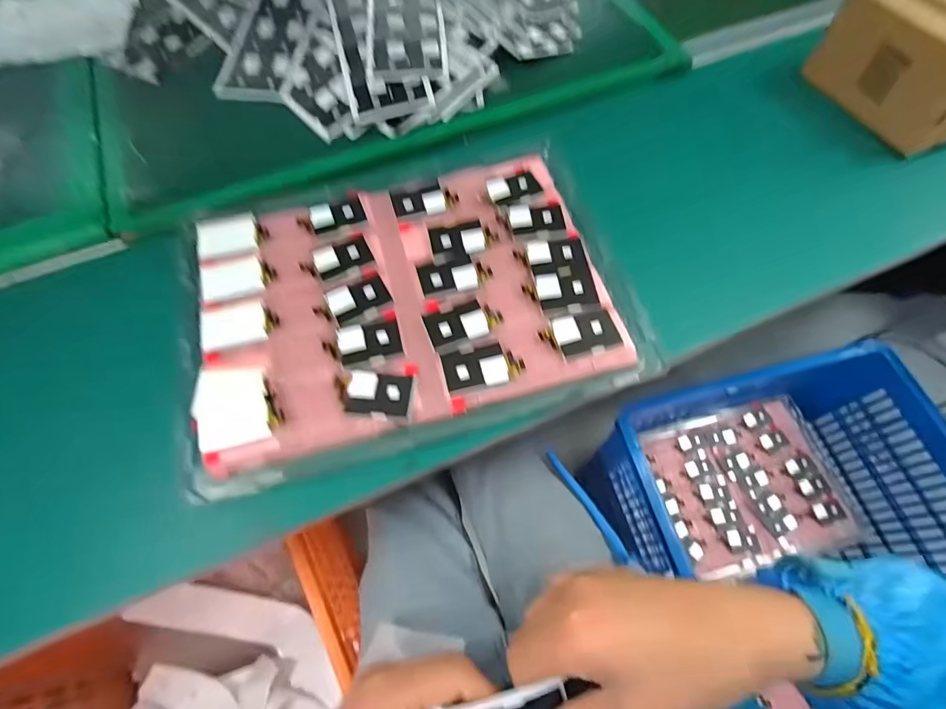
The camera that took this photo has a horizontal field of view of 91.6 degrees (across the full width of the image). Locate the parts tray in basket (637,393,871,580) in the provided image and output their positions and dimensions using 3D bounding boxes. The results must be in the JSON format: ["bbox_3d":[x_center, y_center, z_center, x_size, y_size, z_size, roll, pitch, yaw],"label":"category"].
[{"bbox_3d":[0.463,0.215,0.779,0.299,0.031,0.248,-11,66,-6],"label":"parts tray in basket"}]

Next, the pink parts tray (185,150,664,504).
[{"bbox_3d":[-0.052,-0.048,0.366,0.330,0.014,0.232,-15,67,-7],"label":"pink parts tray"}]

